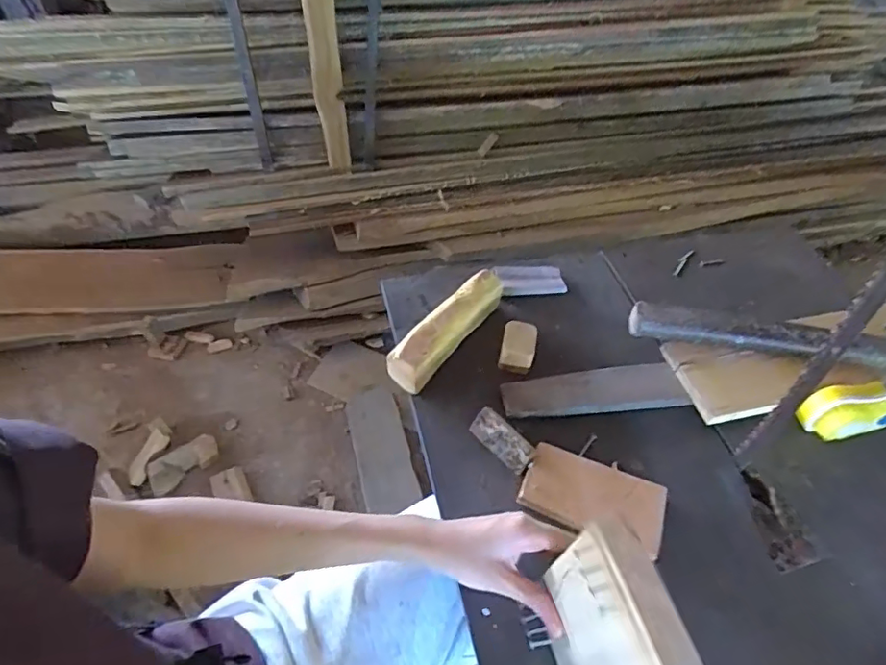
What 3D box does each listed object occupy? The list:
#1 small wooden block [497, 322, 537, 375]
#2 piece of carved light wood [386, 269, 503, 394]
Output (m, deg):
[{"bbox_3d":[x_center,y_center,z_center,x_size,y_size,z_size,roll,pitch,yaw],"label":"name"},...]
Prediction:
[{"bbox_3d":[0.087,0.016,0.617,0.038,0.024,0.055,12,50,6],"label":"small wooden block"},{"bbox_3d":[0.006,-0.004,0.623,0.044,0.047,0.181,33,55,22],"label":"piece of carved light wood"}]

